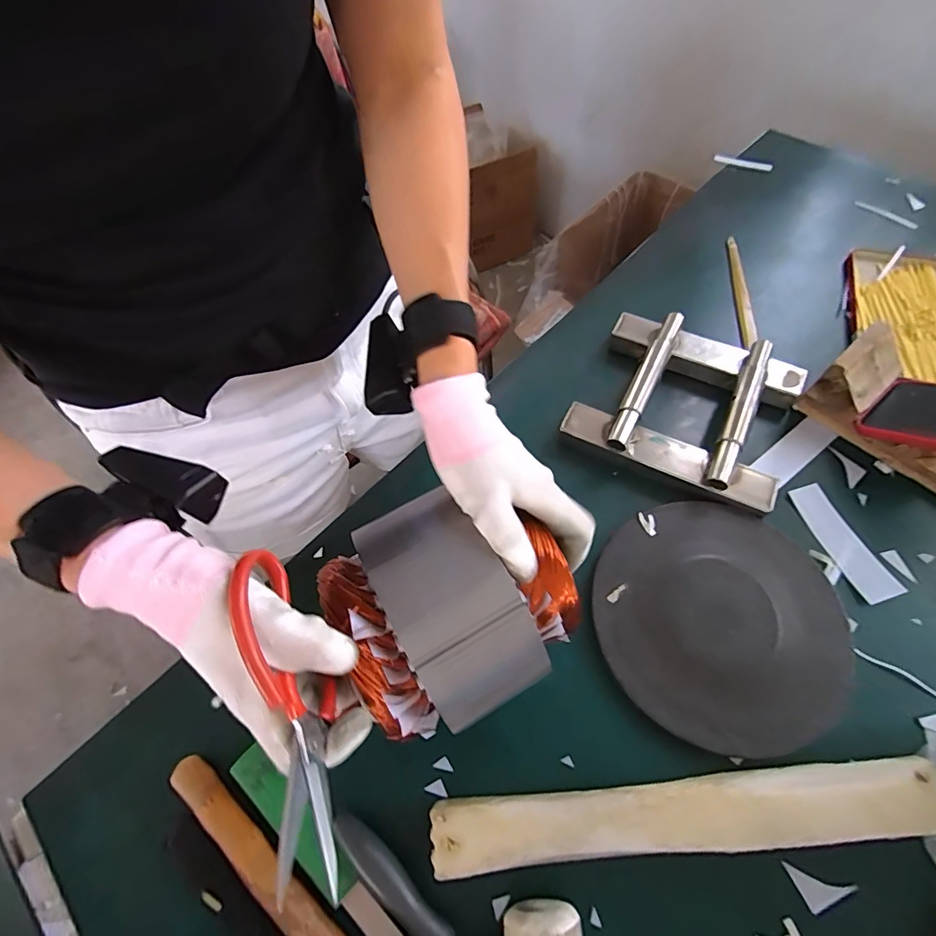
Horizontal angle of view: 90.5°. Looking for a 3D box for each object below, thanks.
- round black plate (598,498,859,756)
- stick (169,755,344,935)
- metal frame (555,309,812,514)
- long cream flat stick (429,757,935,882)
[{"bbox_3d":[0.205,0.121,0.383,0.191,0.009,0.189,-1,62,1],"label":"round black plate"},{"bbox_3d":[-0.115,0.286,0.303,0.249,0.016,0.022,35,68,18],"label":"stick"},{"bbox_3d":[0.221,-0.071,0.467,0.198,0.037,0.180,25,66,14],"label":"metal frame"},{"bbox_3d":[0.139,0.228,0.303,0.322,0.014,0.040,-6,51,0],"label":"long cream flat stick"}]

